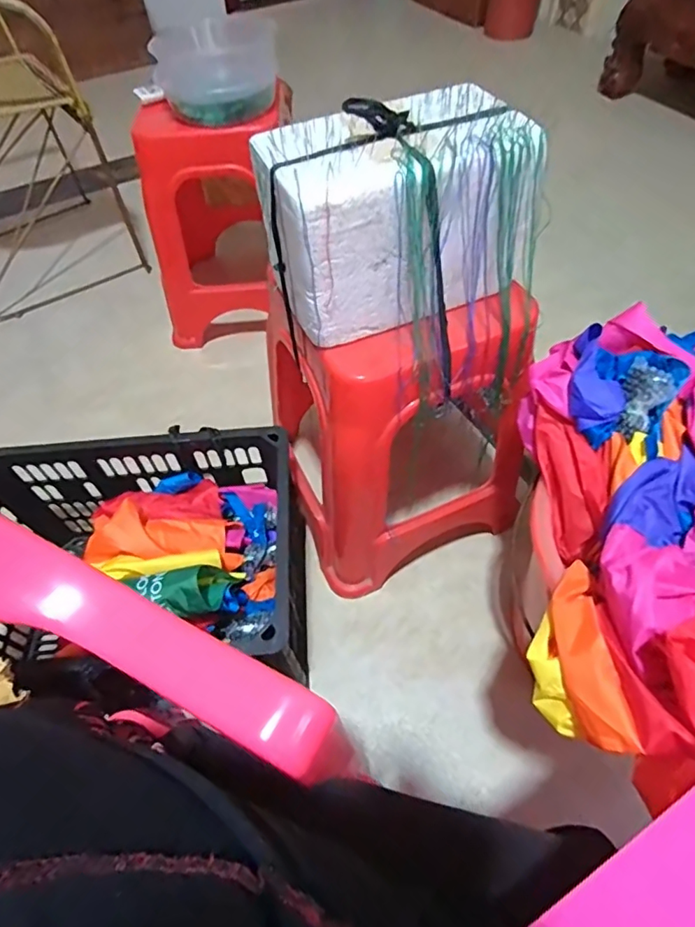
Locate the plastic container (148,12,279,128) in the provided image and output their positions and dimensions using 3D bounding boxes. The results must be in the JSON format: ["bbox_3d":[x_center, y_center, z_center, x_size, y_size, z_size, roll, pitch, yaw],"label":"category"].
[{"bbox_3d":[-0.247,-0.750,0.978,0.208,0.122,0.182,-25,58,-13],"label":"plastic container"}]

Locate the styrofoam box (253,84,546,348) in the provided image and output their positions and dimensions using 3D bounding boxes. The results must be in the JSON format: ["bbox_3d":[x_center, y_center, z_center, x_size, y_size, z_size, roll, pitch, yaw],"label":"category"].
[{"bbox_3d":[0.055,-0.275,0.587,0.271,0.184,0.179,-20,57,-11],"label":"styrofoam box"}]

